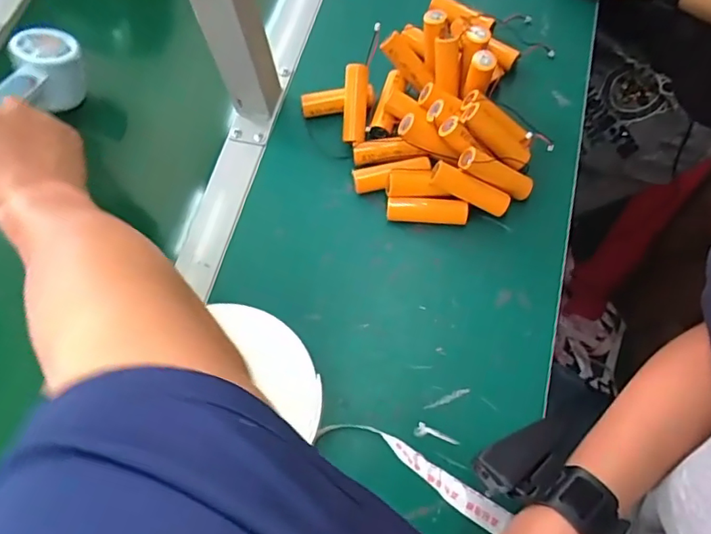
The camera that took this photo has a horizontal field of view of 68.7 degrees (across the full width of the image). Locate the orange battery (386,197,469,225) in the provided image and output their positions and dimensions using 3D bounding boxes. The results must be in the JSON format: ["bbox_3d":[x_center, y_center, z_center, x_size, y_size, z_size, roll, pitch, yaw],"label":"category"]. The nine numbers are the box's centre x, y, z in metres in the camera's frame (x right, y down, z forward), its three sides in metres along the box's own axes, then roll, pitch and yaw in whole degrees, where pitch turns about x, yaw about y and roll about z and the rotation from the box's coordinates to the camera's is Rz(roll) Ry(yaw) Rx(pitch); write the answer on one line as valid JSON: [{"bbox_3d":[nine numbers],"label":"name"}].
[{"bbox_3d":[0.065,-0.050,0.470,0.071,0.022,0.017,4,68,5],"label":"orange battery"}]

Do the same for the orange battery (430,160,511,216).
[{"bbox_3d":[0.100,-0.068,0.454,0.072,0.020,0.016,26,70,-8],"label":"orange battery"}]

